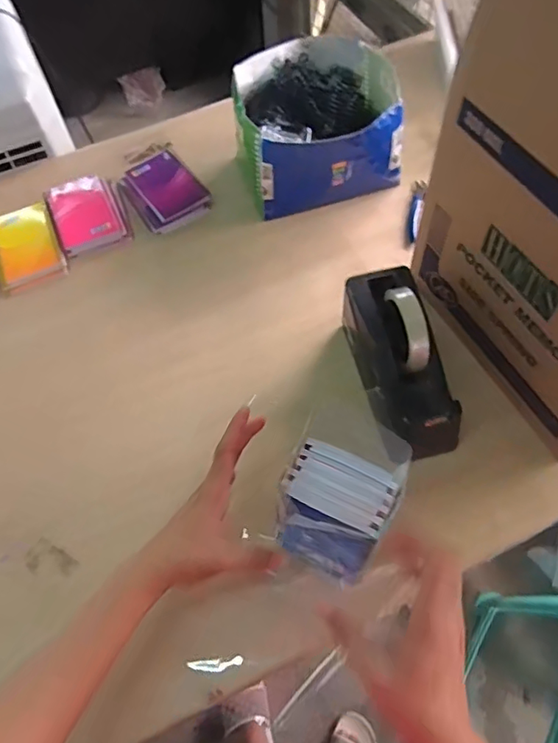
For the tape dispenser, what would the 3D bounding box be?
[{"bbox_3d":[0.128,-0.010,0.583,0.076,0.094,0.211,-11,60,-3],"label":"tape dispenser"}]

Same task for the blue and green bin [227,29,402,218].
[{"bbox_3d":[0.054,-0.358,0.782,0.229,0.123,0.225,-7,60,-1],"label":"blue and green bin"}]

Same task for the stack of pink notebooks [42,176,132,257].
[{"bbox_3d":[-0.281,-0.234,0.799,0.102,0.022,0.141,-25,62,-10],"label":"stack of pink notebooks"}]

